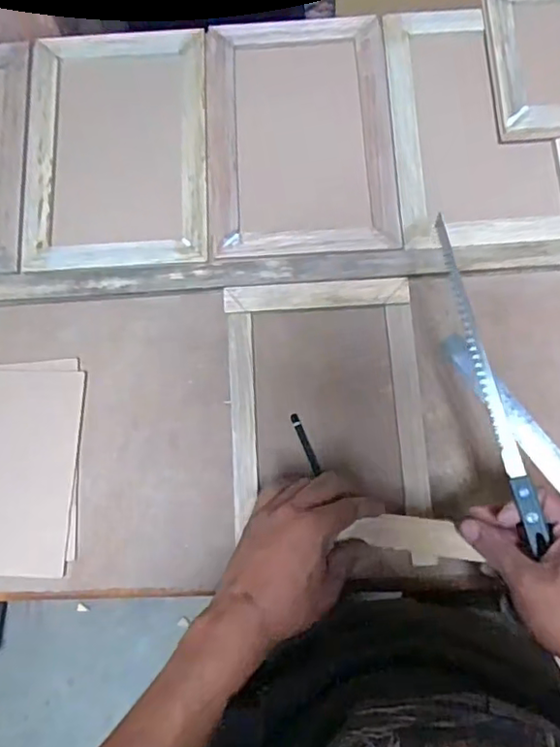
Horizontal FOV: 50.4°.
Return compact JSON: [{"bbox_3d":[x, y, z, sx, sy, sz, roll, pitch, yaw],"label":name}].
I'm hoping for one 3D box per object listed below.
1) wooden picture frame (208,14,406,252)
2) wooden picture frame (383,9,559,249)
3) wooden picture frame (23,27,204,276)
[{"bbox_3d":[0.023,-0.274,0.682,0.202,0.030,0.296,-3,80,2],"label":"wooden picture frame"},{"bbox_3d":[0.228,-0.281,0.663,0.199,0.015,0.283,-4,80,2],"label":"wooden picture frame"},{"bbox_3d":[-0.190,-0.261,0.684,0.206,0.022,0.296,-3,80,2],"label":"wooden picture frame"}]

